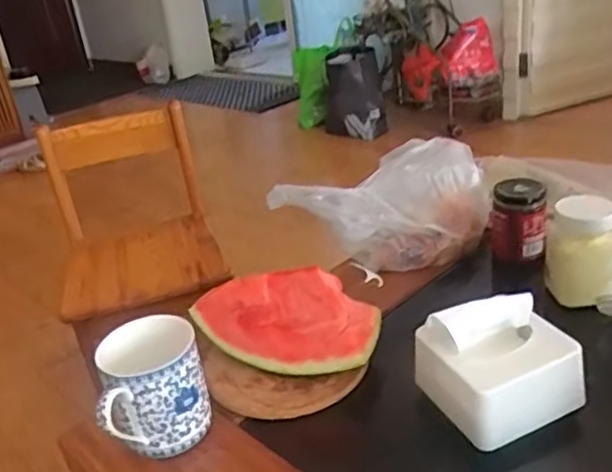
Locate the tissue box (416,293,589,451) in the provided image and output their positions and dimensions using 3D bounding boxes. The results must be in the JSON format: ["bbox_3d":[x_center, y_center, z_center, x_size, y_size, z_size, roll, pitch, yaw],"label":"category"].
[{"bbox_3d":[0.169,0.111,0.564,0.111,0.088,0.098,-16,27,-16],"label":"tissue box"}]

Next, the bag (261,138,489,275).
[{"bbox_3d":[0.109,-0.037,0.864,0.288,0.133,0.119,-10,26,-4],"label":"bag"}]

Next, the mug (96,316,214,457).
[{"bbox_3d":[-0.138,0.147,0.580,0.089,0.102,0.099,-14,27,-13],"label":"mug"}]

